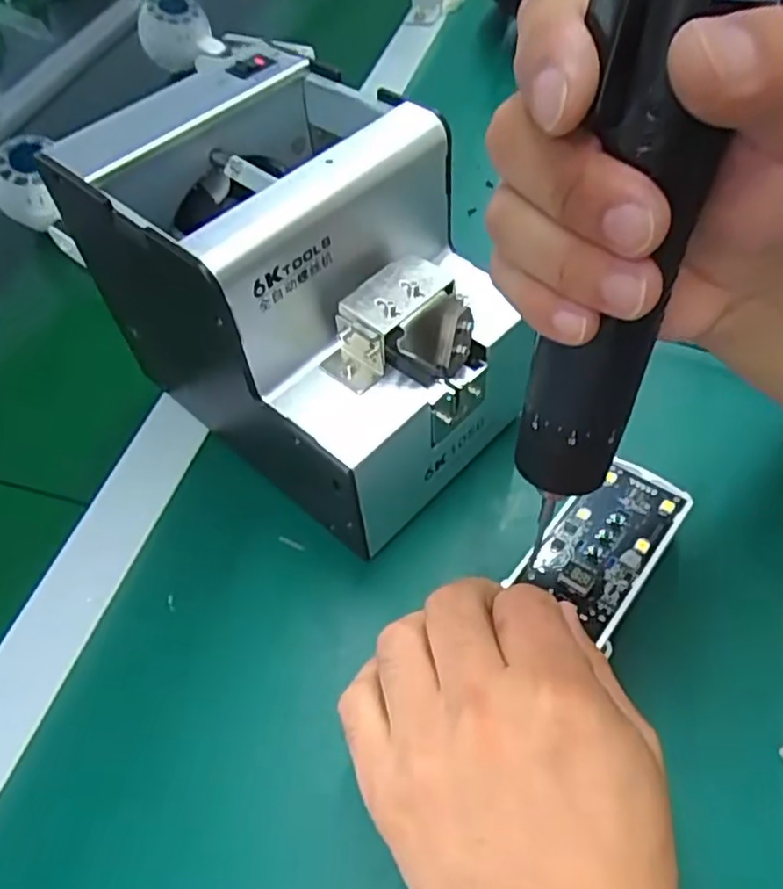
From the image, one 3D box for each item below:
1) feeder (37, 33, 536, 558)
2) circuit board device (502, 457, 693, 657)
[{"bbox_3d":[-0.035,-0.071,0.315,0.168,0.132,0.122,35,64,26],"label":"feeder"},{"bbox_3d":[0.091,0.039,0.292,0.047,0.009,0.082,31,62,23],"label":"circuit board device"}]

